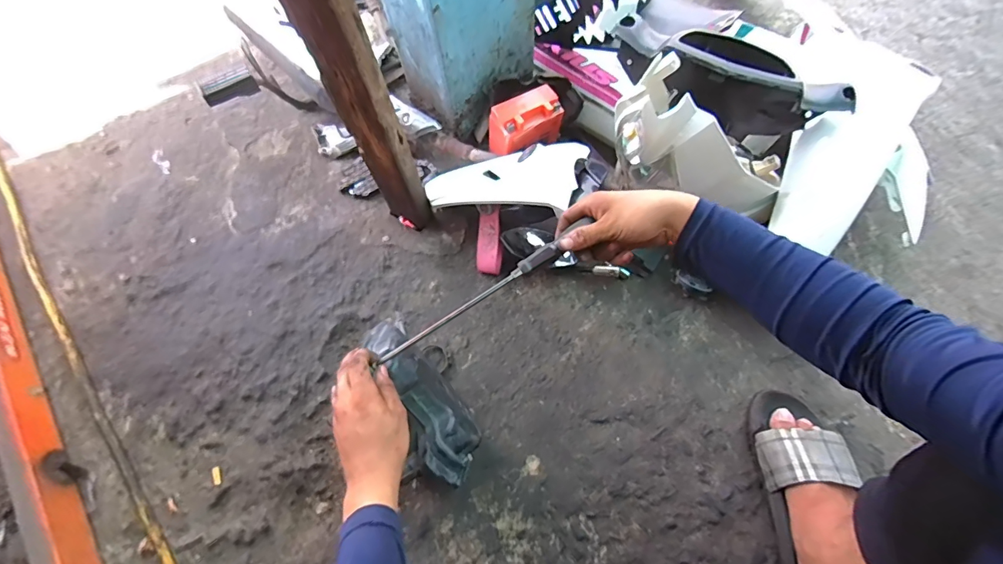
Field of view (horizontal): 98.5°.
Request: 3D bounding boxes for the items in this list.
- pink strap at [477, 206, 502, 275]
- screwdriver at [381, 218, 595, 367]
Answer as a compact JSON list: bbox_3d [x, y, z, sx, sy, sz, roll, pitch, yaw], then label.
[{"bbox_3d":[-0.022,-0.069,0.741,0.042,0.013,0.111,4,99,22],"label":"pink strap"},{"bbox_3d":[-0.018,0.013,0.502,0.271,0.020,0.024,-33,69,1],"label":"screwdriver"}]

